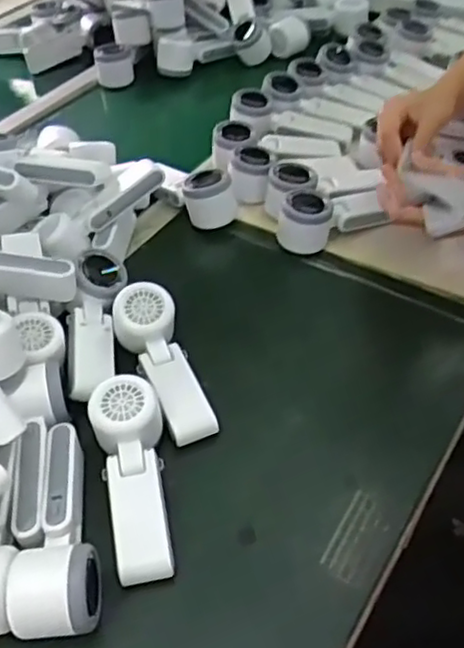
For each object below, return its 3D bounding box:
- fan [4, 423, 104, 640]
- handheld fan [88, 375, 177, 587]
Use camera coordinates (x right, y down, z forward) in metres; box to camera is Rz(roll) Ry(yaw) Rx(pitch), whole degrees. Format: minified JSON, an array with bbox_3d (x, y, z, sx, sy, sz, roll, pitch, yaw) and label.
[{"bbox_3d":[-0.127,0.146,0.514,0.056,0.050,0.171,-5,44,-1],"label":"fan"},{"bbox_3d":[-0.077,0.121,0.549,0.053,0.053,0.165,-10,44,-6],"label":"handheld fan"}]

